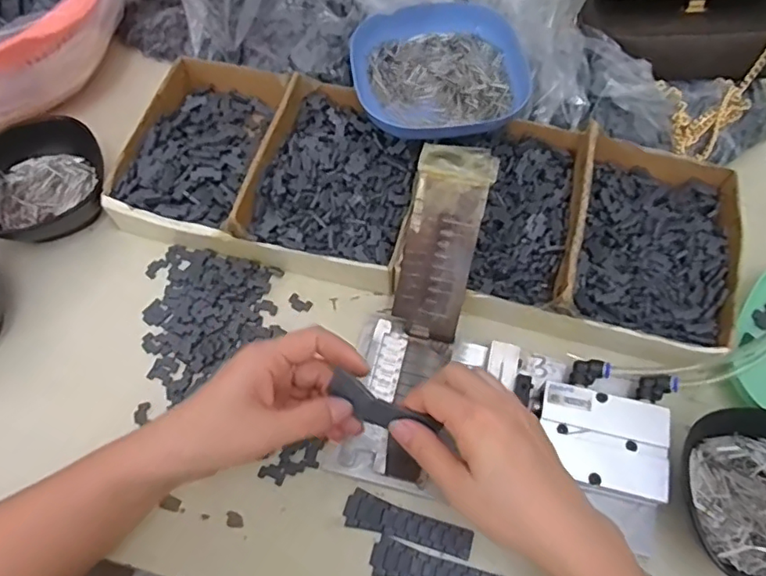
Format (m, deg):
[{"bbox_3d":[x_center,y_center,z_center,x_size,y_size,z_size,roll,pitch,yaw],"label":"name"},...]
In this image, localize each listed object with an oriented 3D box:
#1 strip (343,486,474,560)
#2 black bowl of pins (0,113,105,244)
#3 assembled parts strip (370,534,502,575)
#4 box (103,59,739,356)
[{"bbox_3d":[0.017,0.157,0.380,0.086,0.004,0.023,13,64,7],"label":"strip"},{"bbox_3d":[-0.285,-0.085,0.476,0.111,0.046,0.117,0,63,0],"label":"black bowl of pins"},{"bbox_3d":[0.035,0.184,0.368,0.086,0.004,0.023,14,64,7],"label":"assembled parts strip"},{"bbox_3d":[0.032,-0.079,0.465,0.487,0.055,0.197,13,64,6],"label":"box"}]

